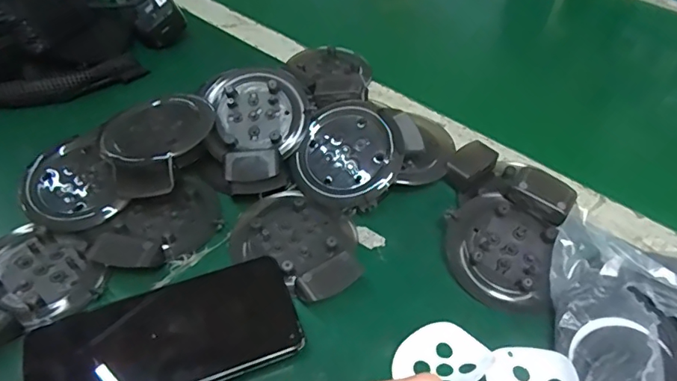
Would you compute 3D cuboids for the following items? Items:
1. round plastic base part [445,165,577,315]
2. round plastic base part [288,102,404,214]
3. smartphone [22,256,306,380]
[{"bbox_3d":[0.118,0.031,0.344,0.080,0.038,0.091,17,49,13],"label":"round plastic base part"},{"bbox_3d":[0.007,-0.028,0.383,0.084,0.007,0.085,-3,68,7],"label":"round plastic base part"},{"bbox_3d":[-0.103,0.089,0.296,0.153,0.010,0.075,-15,50,-16],"label":"smartphone"}]

